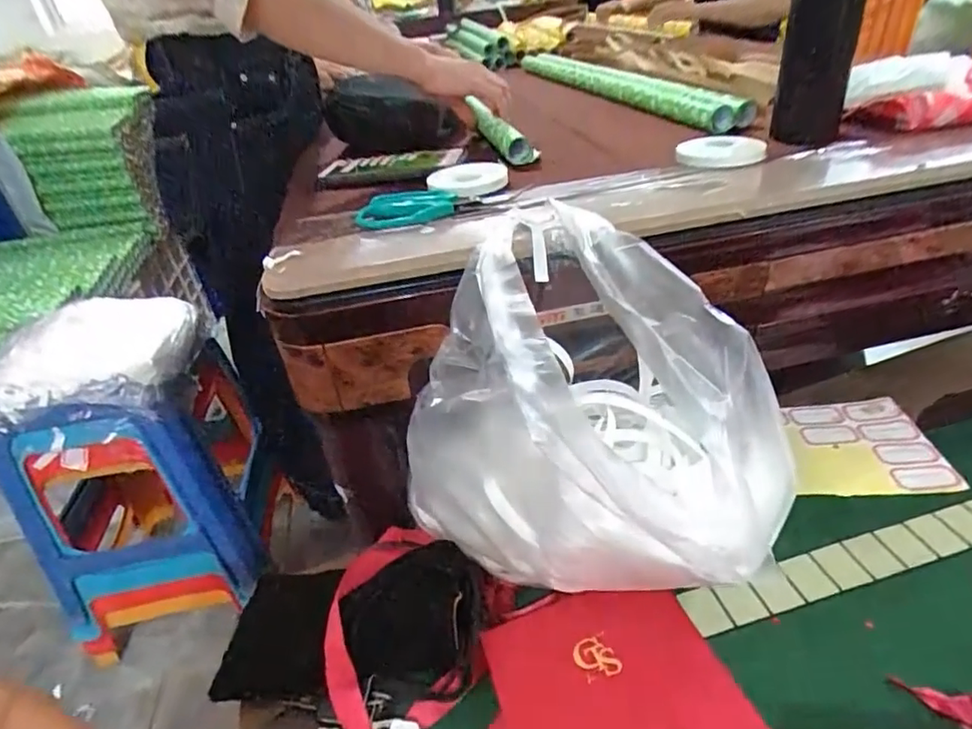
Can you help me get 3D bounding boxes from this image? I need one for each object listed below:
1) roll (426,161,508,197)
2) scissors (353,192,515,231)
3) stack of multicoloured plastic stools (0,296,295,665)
[{"bbox_3d":[-0.015,-0.180,0.557,0.075,0.016,0.080,-5,34,3],"label":"roll"},{"bbox_3d":[-0.050,-0.146,0.522,0.135,0.017,0.057,-12,34,-8],"label":"scissors"},{"bbox_3d":[-0.574,0.159,0.959,0.325,0.472,0.300,-14,34,-11],"label":"stack of multicoloured plastic stools"}]

